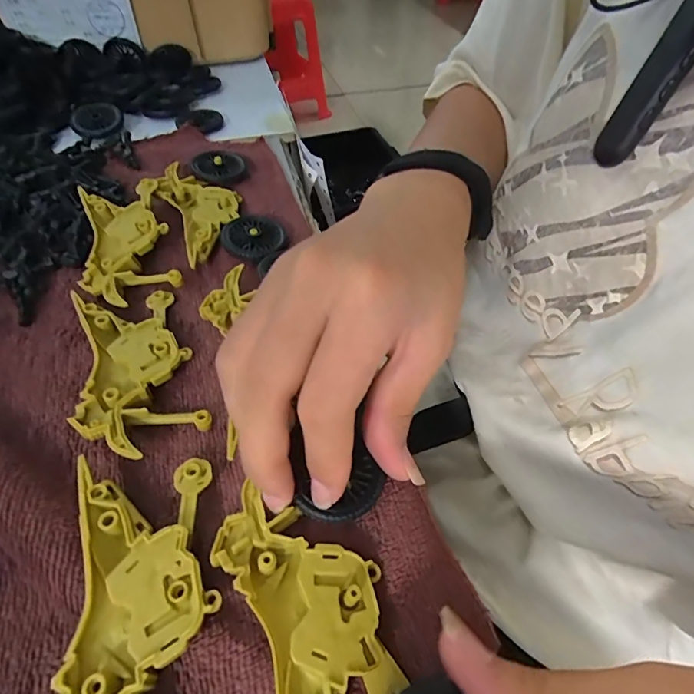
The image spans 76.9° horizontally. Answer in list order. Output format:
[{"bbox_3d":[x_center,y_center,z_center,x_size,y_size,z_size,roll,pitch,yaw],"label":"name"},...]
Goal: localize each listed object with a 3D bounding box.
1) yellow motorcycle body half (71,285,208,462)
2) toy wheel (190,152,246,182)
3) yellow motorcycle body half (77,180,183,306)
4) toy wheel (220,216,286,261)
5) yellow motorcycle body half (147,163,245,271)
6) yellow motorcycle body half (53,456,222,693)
[{"bbox_3d":[-0.099,0.008,0.204,0.048,0.012,0.097,-19,53,-16],"label":"yellow motorcycle body half"},{"bbox_3d":[-0.093,-0.130,0.312,0.033,0.013,0.034,0,51,0],"label":"toy wheel"},{"bbox_3d":[-0.130,-0.063,0.254,0.049,0.015,0.098,-18,53,-15],"label":"yellow motorcycle body half"},{"bbox_3d":[-0.056,-0.066,0.264,0.035,0.011,0.037,0,51,0],"label":"toy wheel"},{"bbox_3d":[-0.091,-0.088,0.279,0.048,0.014,0.097,-25,55,-20],"label":"yellow motorcycle body half"},{"bbox_3d":[-0.067,0.085,0.142,0.047,0.012,0.096,-11,53,-10],"label":"yellow motorcycle body half"}]

